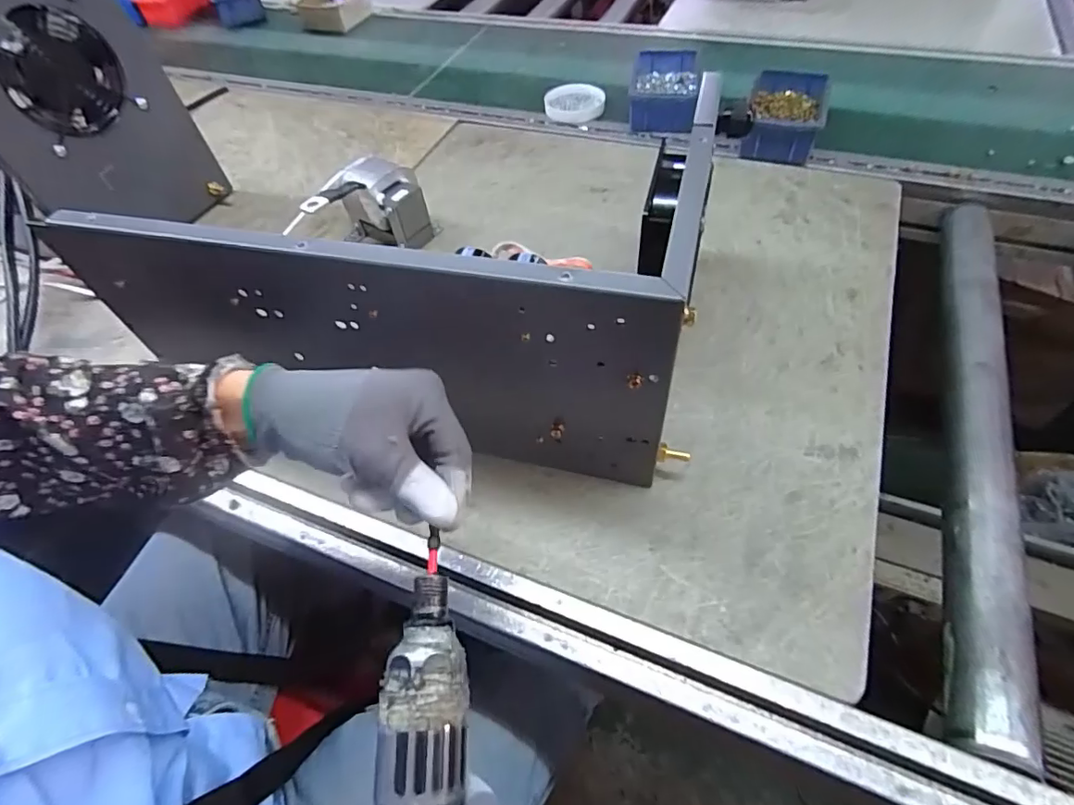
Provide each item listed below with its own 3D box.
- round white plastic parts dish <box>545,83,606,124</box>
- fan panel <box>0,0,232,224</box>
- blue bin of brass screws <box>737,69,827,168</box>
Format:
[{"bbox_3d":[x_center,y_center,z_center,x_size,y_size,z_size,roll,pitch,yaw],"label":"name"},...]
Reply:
[{"bbox_3d":[0.056,-0.444,0.810,0.087,0.021,0.085,-3,54,3],"label":"round white plastic parts dish"},{"bbox_3d":[-0.471,-0.310,0.565,0.049,0.276,0.183,21,55,28],"label":"fan panel"},{"bbox_3d":[0.321,-0.369,0.705,0.095,0.052,0.157,13,56,14],"label":"blue bin of brass screws"}]

